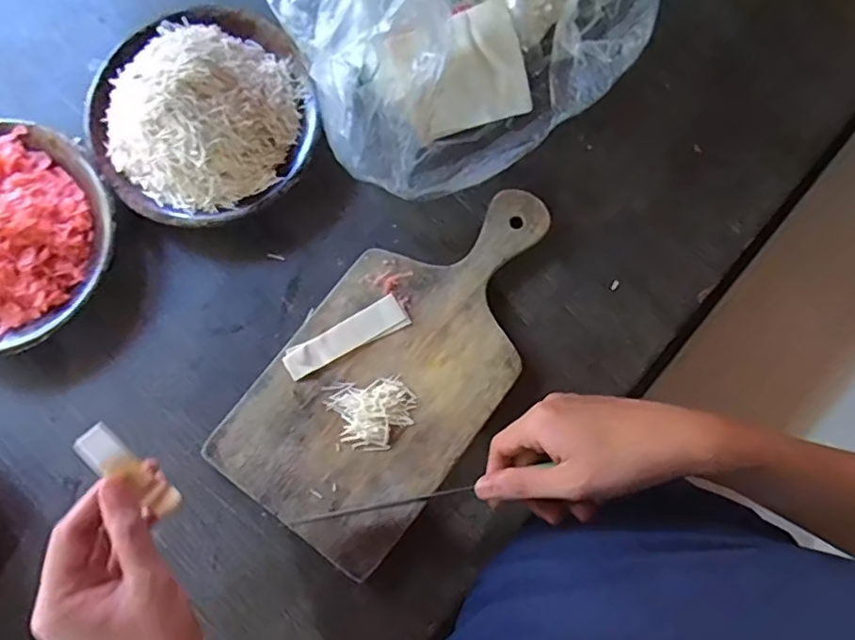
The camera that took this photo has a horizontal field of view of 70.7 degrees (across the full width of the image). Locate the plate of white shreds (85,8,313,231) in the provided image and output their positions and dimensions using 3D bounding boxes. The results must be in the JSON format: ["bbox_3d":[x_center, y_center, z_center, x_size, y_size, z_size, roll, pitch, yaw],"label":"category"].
[{"bbox_3d":[-0.184,-0.170,0.482,0.178,0.073,0.180,0,79,-1],"label":"plate of white shreds"}]

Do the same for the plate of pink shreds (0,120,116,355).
[{"bbox_3d":[-0.343,-0.069,0.475,0.178,0.047,0.178,0,79,-1],"label":"plate of pink shreds"}]

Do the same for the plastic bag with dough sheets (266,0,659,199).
[{"bbox_3d":[0.021,-0.247,0.469,0.254,0.130,0.240,-23,80,-5],"label":"plastic bag with dough sheets"}]

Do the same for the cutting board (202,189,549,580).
[{"bbox_3d":[-0.015,0.027,0.475,0.156,0.018,0.306,37,81,6],"label":"cutting board"}]

